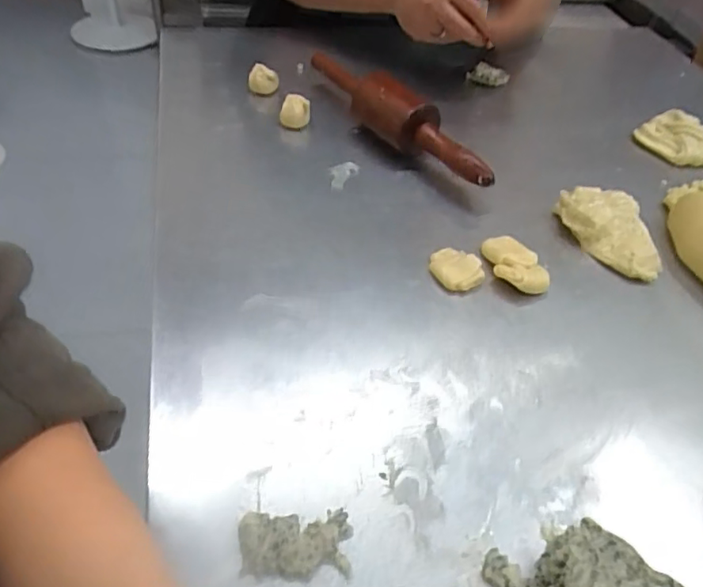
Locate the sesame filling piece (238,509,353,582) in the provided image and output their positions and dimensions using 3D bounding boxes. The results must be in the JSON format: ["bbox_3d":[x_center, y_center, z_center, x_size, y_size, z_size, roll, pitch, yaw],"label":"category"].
[{"bbox_3d":[-0.033,0.147,0.342,0.064,0.009,0.038,3,46,-5],"label":"sesame filling piece"}]

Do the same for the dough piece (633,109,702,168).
[{"bbox_3d":[0.405,-0.191,0.710,0.101,0.023,0.096,28,49,19],"label":"dough piece"}]

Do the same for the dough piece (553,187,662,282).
[{"bbox_3d":[0.247,-0.061,0.555,0.078,0.028,0.094,5,46,-3],"label":"dough piece"}]

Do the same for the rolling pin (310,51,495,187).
[{"bbox_3d":[0.042,-0.204,0.646,0.059,0.060,0.302,-21,52,-25],"label":"rolling pin"}]

